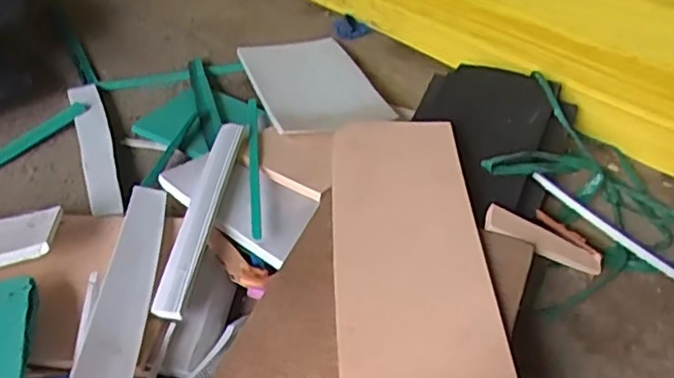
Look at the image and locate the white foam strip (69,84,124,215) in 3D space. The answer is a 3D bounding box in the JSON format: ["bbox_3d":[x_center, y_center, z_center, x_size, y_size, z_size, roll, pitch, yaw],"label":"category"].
[{"bbox_3d":[-0.309,-0.057,0.834,0.041,0.007,0.287,-26,46,-6],"label":"white foam strip"}]

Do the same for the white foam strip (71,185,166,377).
[{"bbox_3d":[-0.196,0.086,0.614,0.047,0.013,0.271,4,35,-7],"label":"white foam strip"}]

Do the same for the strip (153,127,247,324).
[{"bbox_3d":[-0.143,0.022,0.691,0.033,0.016,0.275,6,42,3],"label":"strip"}]

